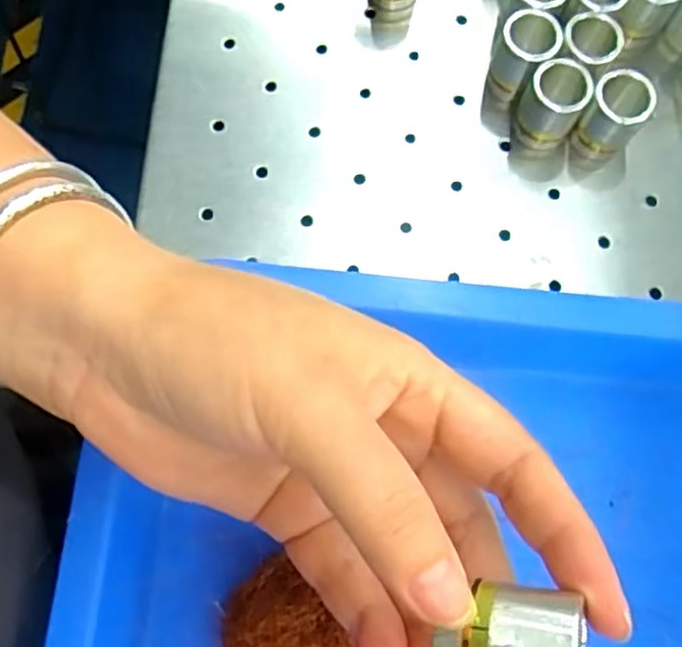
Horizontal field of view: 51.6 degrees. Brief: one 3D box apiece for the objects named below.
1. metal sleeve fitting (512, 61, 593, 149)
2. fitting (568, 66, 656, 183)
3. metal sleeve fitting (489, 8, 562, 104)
[{"bbox_3d":[0.082,-0.087,0.279,0.023,0.032,0.023,17,75,3],"label":"metal sleeve fitting"},{"bbox_3d":[0.106,-0.080,0.277,0.021,0.033,0.023,1,75,-2],"label":"fitting"},{"bbox_3d":[0.073,-0.107,0.284,0.022,0.032,0.022,25,75,5],"label":"metal sleeve fitting"}]

